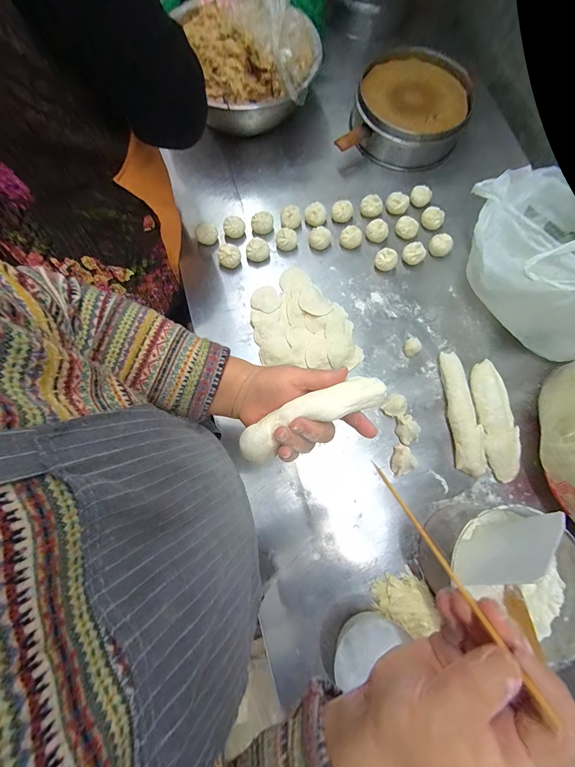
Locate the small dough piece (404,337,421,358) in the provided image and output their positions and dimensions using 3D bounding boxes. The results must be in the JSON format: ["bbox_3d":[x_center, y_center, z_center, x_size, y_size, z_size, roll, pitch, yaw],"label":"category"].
[{"bbox_3d":[0.223,-0.064,0.556,0.027,0.025,0.030,43,77,10],"label":"small dough piece"}]

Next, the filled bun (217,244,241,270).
[{"bbox_3d":[-0.109,-0.240,0.590,0.040,0.039,0.037,1,74,-2],"label":"filled bun"}]

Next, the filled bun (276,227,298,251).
[{"bbox_3d":[-0.001,-0.276,0.601,0.041,0.034,0.033,0,74,-2],"label":"filled bun"}]

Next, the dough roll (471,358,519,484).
[{"bbox_3d":[0.346,0.059,0.519,0.048,0.032,0.202,-3,74,-3],"label":"dough roll"}]

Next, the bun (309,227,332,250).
[{"bbox_3d":[0.063,-0.280,0.603,0.044,0.030,0.037,13,74,2],"label":"bun"}]

